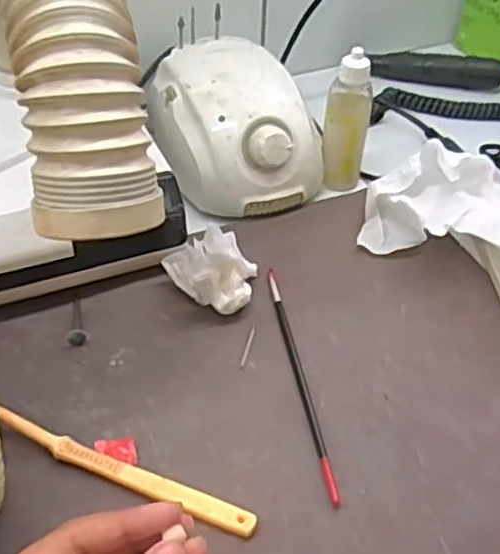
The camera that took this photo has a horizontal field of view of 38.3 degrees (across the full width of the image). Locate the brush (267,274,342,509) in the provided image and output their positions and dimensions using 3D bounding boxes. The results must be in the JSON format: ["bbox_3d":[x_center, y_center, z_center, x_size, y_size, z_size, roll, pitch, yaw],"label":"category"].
[{"bbox_3d":[0.029,0.055,0.417,0.006,0.004,0.169,-5,44,-9],"label":"brush"}]

